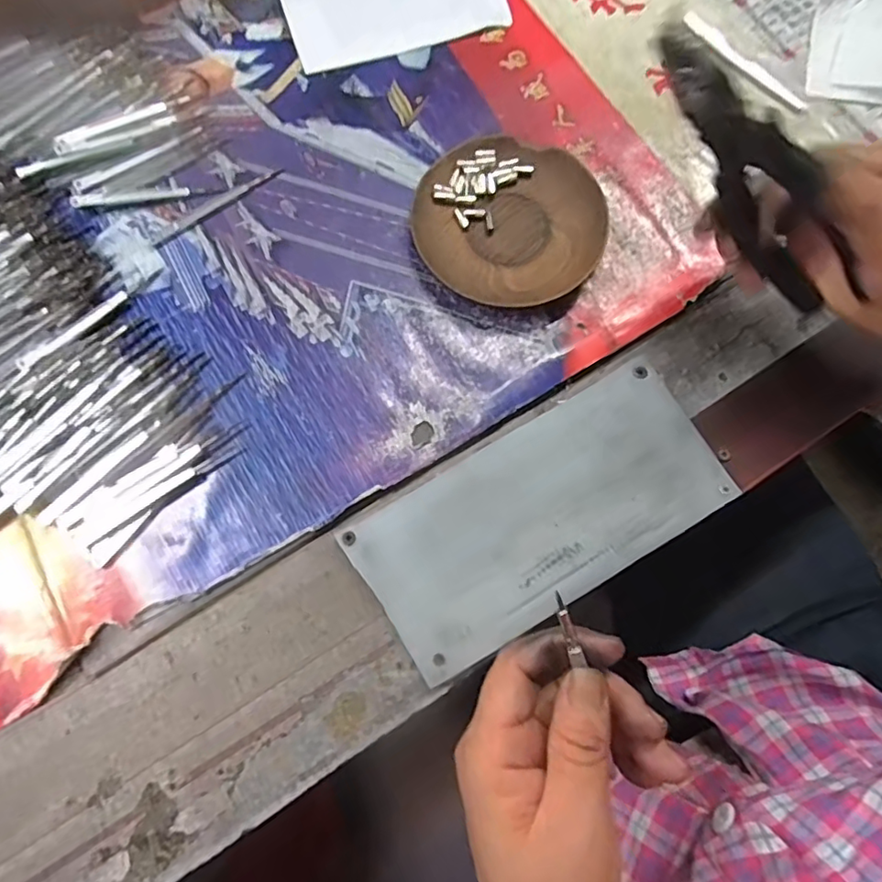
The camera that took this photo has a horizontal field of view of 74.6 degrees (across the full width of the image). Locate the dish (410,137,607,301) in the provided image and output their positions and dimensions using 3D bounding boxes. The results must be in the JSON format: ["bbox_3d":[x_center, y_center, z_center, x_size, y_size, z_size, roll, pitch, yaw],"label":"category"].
[{"bbox_3d":[0.042,-0.134,0.356,0.114,0.015,0.105,0,76,-1],"label":"dish"}]

